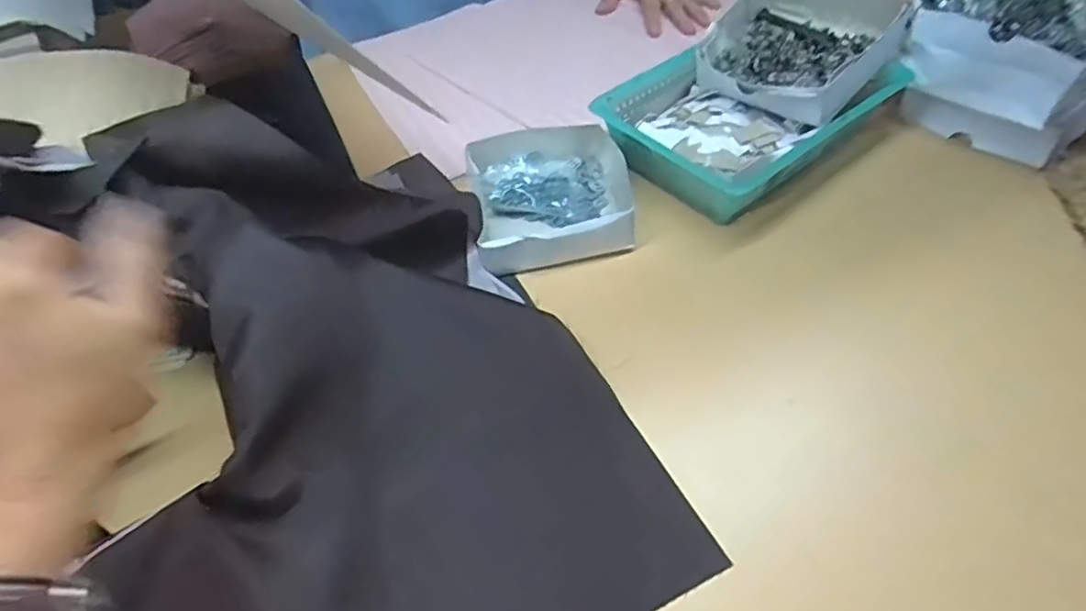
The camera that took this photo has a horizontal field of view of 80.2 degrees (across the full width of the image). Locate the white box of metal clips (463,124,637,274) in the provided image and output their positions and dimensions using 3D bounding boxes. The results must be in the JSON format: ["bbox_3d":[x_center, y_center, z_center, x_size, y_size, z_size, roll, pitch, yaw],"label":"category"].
[{"bbox_3d":[0.005,-0.098,0.562,0.131,0.039,0.155,-9,50,-3],"label":"white box of metal clips"}]

